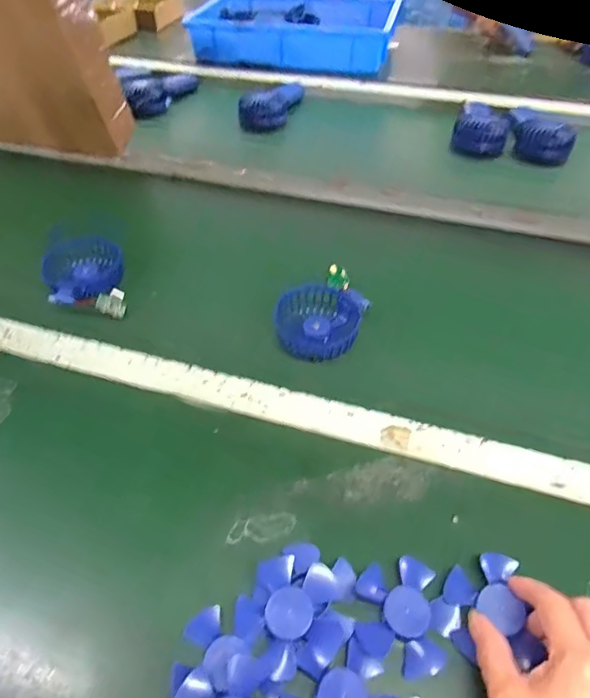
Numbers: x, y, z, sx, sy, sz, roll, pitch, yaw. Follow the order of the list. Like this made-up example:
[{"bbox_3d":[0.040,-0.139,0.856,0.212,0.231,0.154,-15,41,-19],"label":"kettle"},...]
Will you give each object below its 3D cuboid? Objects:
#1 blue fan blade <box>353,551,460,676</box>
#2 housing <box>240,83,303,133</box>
[{"bbox_3d":[0.075,0.180,0.342,0.067,0.010,0.067,27,55,23],"label":"blue fan blade"},{"bbox_3d":[-0.041,-0.469,0.946,0.098,0.062,0.155,9,48,11],"label":"housing"}]

